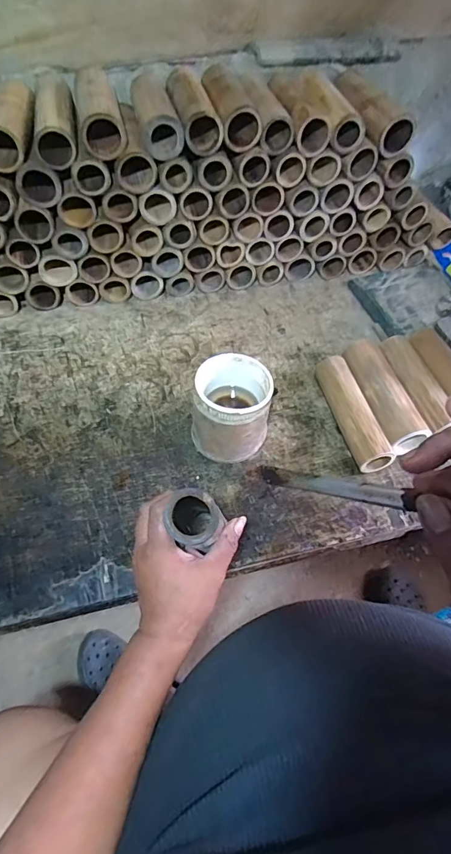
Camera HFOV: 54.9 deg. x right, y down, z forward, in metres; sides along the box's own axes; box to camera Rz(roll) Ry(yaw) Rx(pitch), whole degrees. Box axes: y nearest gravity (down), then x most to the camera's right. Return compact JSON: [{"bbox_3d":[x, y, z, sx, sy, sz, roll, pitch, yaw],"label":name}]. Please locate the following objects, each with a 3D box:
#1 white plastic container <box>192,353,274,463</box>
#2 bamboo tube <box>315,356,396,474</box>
[{"bbox_3d":[0.009,-0.019,0.590,0.096,0.119,0.105,1,58,-2],"label":"white plastic container"},{"bbox_3d":[0.180,-0.018,0.629,0.049,0.058,0.182,-11,58,-8],"label":"bamboo tube"}]

